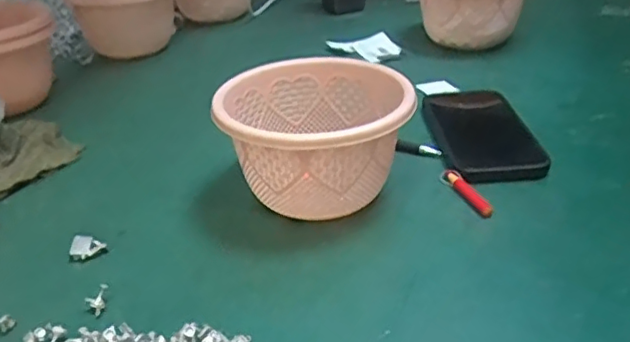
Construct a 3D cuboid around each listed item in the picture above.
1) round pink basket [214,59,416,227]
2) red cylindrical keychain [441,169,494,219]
[{"bbox_3d":[0.000,-0.021,0.468,0.134,0.093,0.131,-1,31,1],"label":"round pink basket"},{"bbox_3d":[0.119,0.017,0.473,0.010,0.013,0.064,-13,33,-17],"label":"red cylindrical keychain"}]

